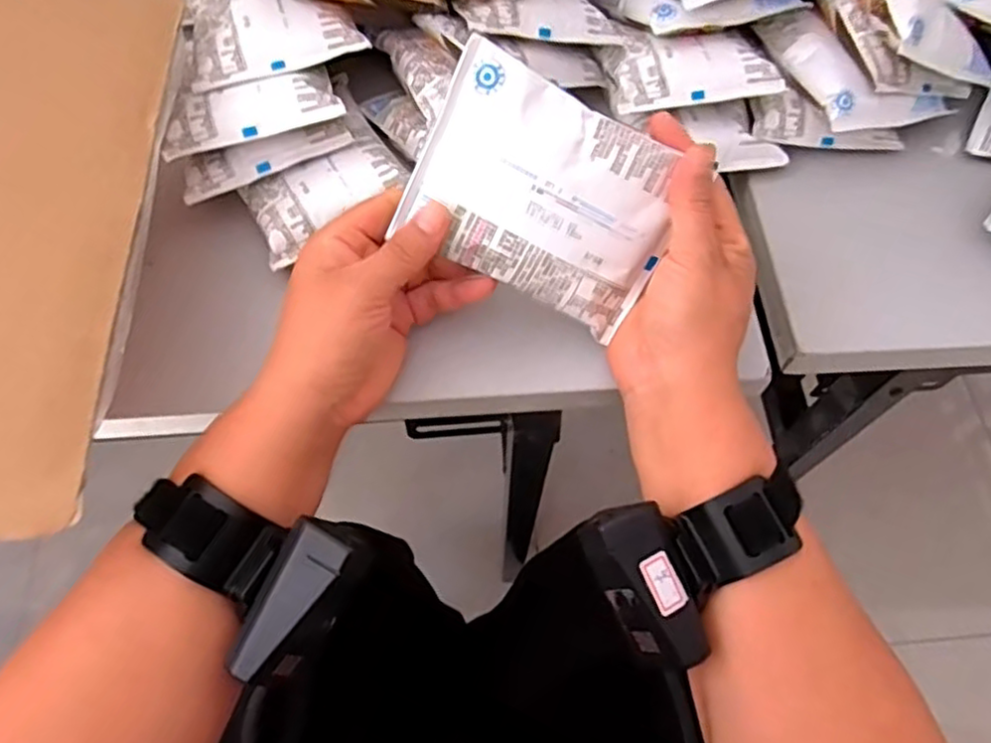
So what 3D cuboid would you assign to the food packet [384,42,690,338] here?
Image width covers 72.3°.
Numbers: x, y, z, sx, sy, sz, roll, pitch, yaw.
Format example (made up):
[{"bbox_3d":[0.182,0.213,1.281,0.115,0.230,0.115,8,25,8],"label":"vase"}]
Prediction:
[{"bbox_3d":[0.026,-0.083,0.328,0.127,0.017,0.091,27,104,-10],"label":"food packet"}]

